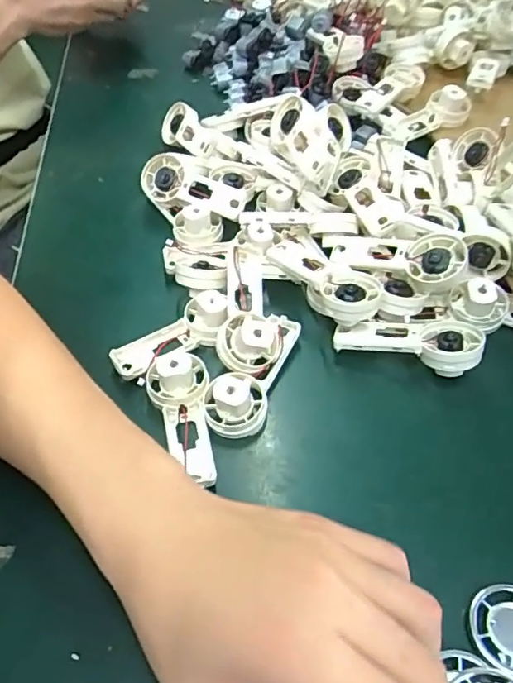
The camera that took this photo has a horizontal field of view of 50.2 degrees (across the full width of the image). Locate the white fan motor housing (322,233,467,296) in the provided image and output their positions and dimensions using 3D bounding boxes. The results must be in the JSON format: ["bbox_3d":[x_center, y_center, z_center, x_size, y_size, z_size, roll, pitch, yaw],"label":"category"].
[{"bbox_3d":[0.091,-0.060,0.383,0.108,0.022,0.036,17,52,33],"label":"white fan motor housing"}]

